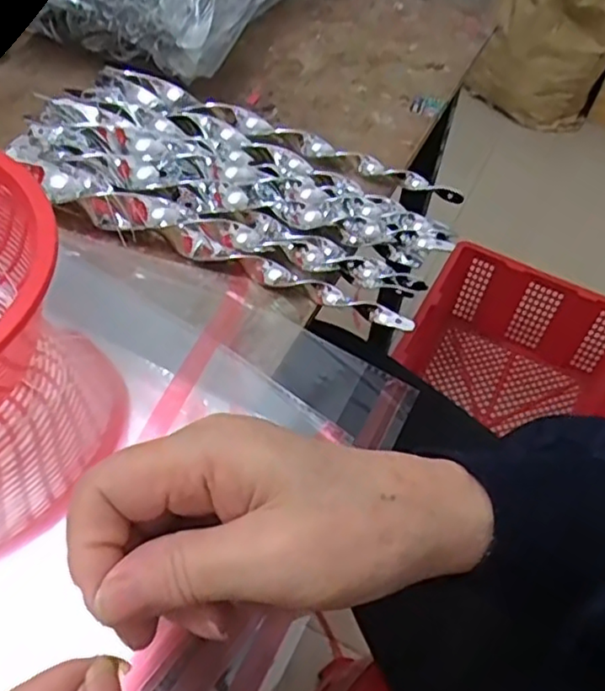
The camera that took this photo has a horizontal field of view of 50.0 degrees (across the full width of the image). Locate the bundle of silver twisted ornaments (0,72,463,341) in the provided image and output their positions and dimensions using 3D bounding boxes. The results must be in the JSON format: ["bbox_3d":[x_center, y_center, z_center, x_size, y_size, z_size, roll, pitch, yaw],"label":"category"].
[{"bbox_3d":[-0.043,-0.117,0.438,0.292,0.023,0.147,25,53,13],"label":"bundle of silver twisted ornaments"}]

